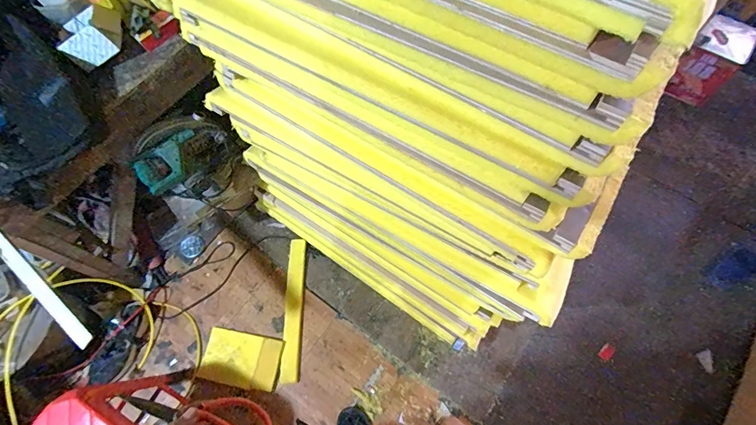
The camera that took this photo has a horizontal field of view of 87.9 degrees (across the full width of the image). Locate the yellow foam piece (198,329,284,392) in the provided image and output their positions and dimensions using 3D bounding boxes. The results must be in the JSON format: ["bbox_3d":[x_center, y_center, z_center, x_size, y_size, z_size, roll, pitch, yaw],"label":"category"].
[{"bbox_3d":[-0.467,0.505,1.346,0.266,0.025,0.171,8,66,6],"label":"yellow foam piece"}]

